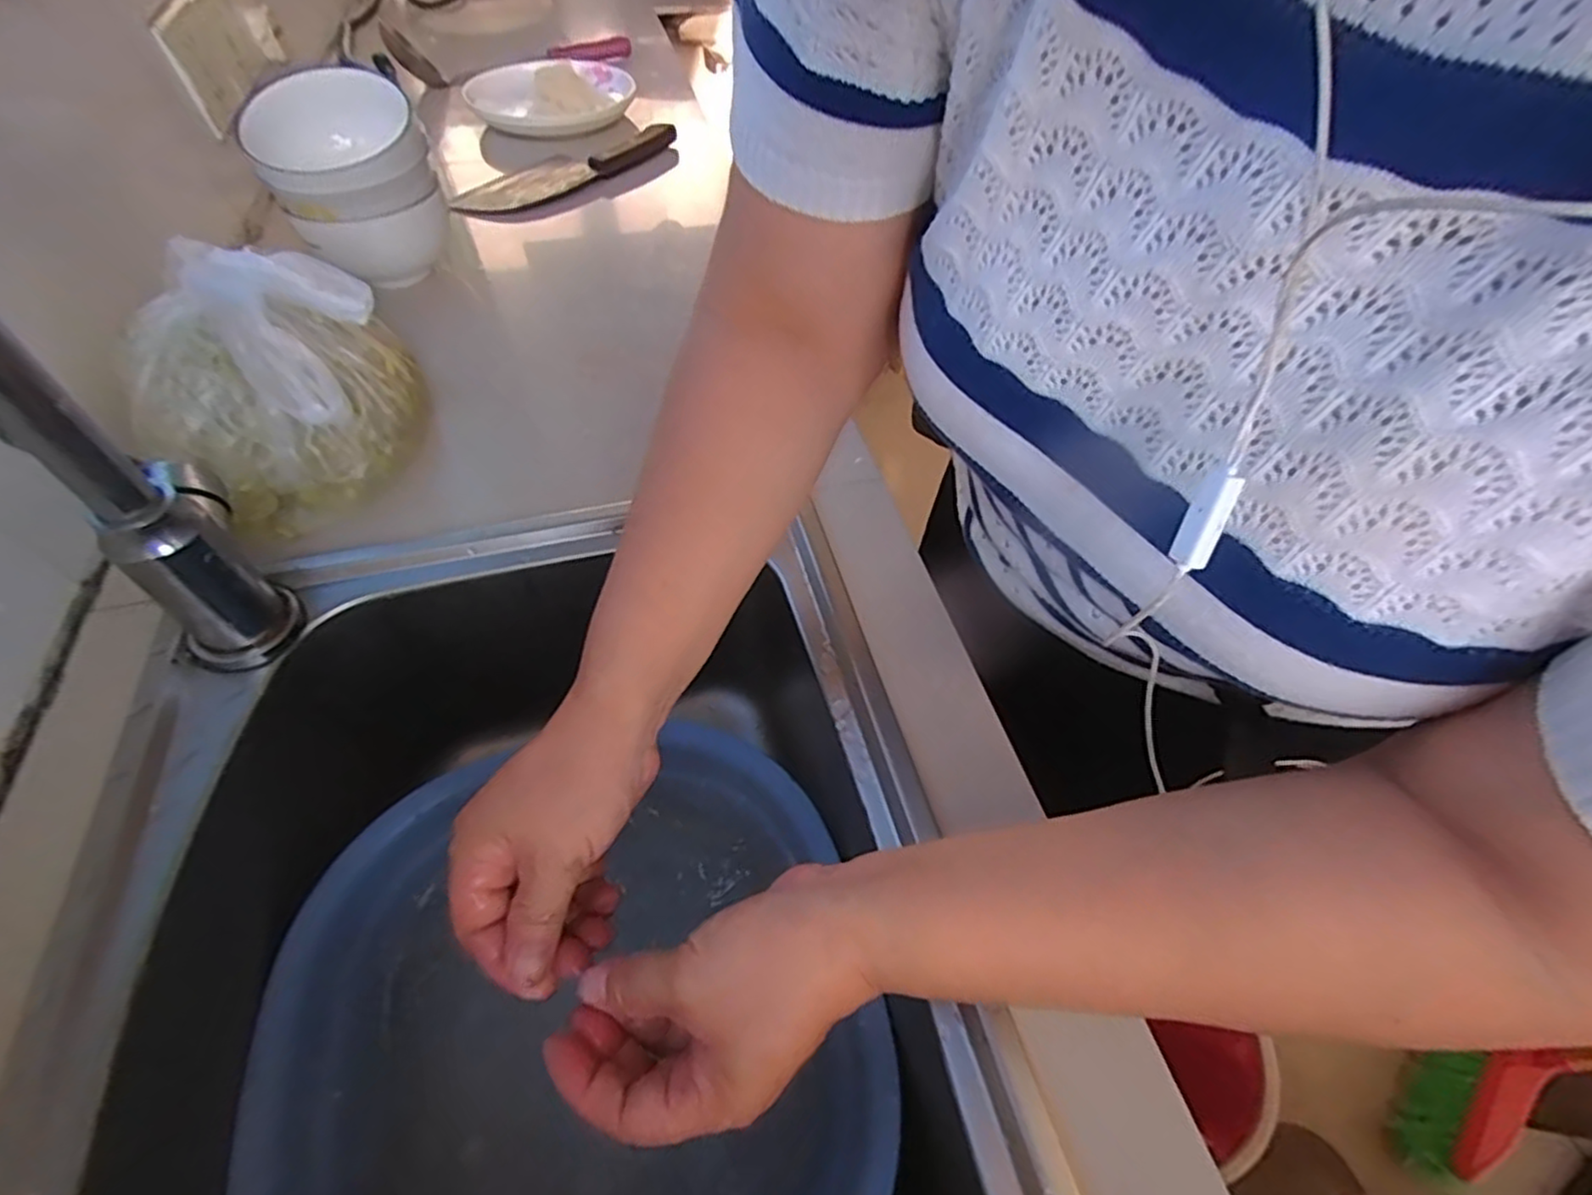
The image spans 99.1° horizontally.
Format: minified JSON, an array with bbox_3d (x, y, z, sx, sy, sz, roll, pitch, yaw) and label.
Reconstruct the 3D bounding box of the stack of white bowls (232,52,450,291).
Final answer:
[{"bbox_3d":[-0.367,-0.344,0.559,0.122,0.114,0.122,-39,80,-21],"label":"stack of white bowls"}]

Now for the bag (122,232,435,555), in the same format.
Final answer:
[{"bbox_3d":[-0.317,-0.135,0.415,0.149,0.129,0.109,-34,61,-24],"label":"bag"}]

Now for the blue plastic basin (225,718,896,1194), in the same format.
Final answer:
[{"bbox_3d":[-0.120,0.247,0.375,0.294,0.088,0.298,1,53,-1],"label":"blue plastic basin"}]

